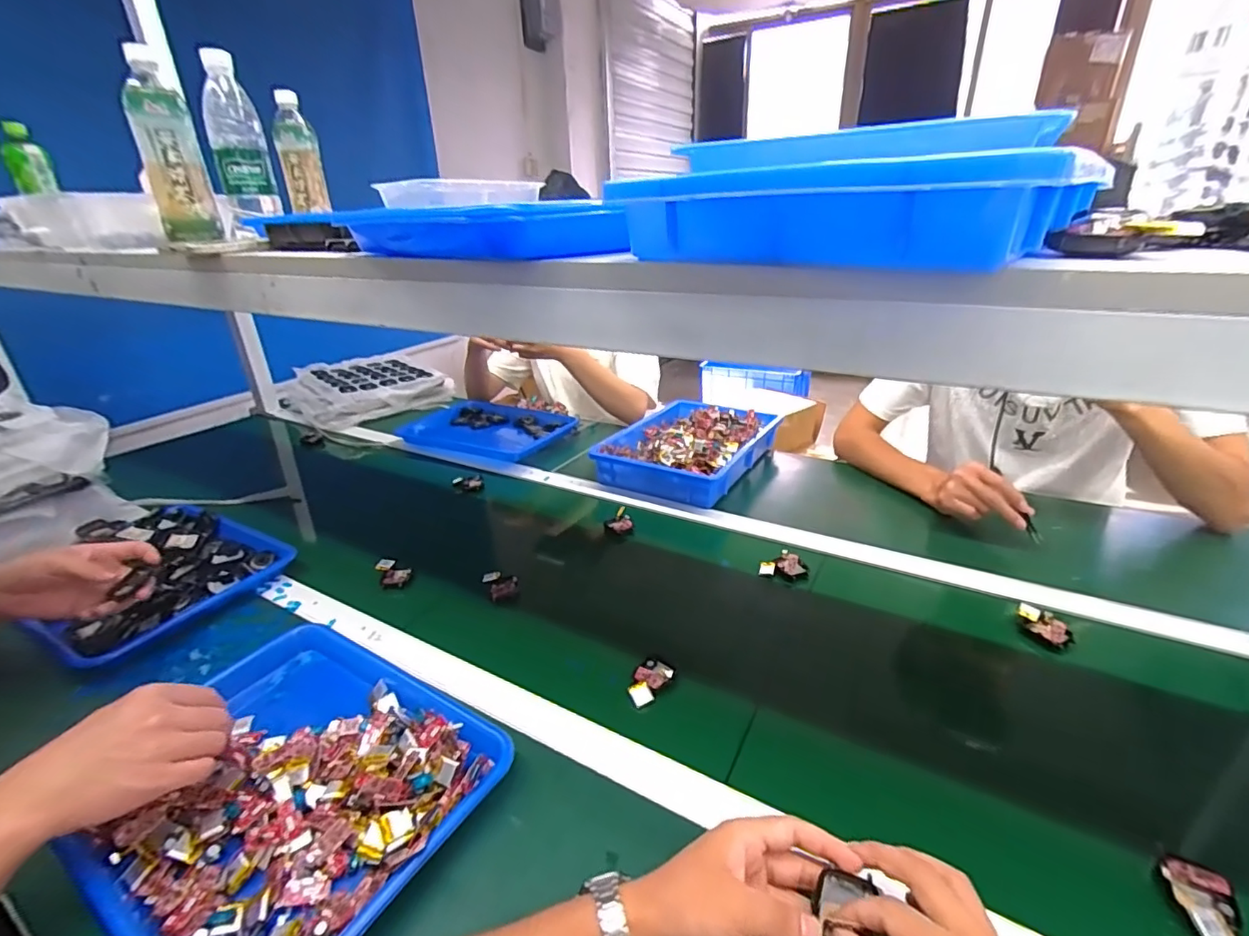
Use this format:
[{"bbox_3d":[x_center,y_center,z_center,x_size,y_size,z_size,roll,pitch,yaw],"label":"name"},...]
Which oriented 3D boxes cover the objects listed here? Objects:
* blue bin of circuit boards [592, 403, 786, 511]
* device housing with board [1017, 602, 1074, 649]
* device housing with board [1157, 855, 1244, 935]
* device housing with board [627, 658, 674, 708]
[{"bbox_3d":[0.118,-0.044,1.035,0.244,0.055,0.334,13,30,29],"label":"blue bin of circuit boards"},{"bbox_3d":[0.477,0.181,0.633,0.030,0.024,0.055,-16,29,-26],"label":"device housing with board"},{"bbox_3d":[0.399,0.300,0.382,0.037,0.014,0.061,9,28,21],"label":"device housing with board"},{"bbox_3d":[0.025,0.221,0.579,0.034,0.011,0.061,14,30,30],"label":"device housing with board"}]

